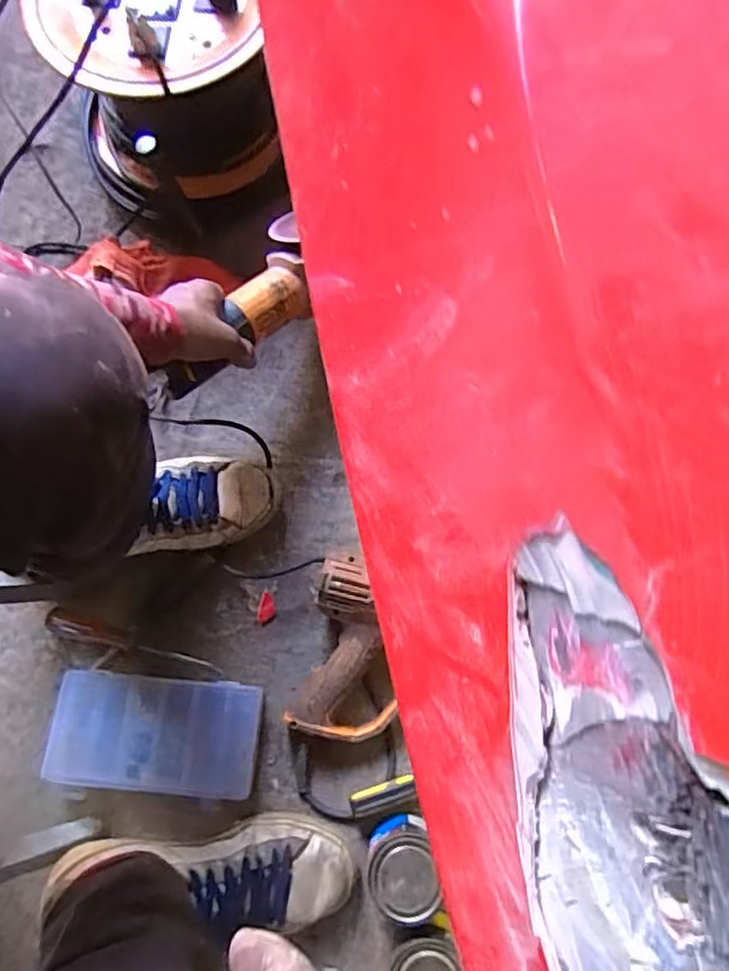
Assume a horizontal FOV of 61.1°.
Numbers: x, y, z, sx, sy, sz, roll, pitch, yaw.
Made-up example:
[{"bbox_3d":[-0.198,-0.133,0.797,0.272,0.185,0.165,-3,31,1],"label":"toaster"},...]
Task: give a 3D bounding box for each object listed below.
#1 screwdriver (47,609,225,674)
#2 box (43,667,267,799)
[{"bbox_3d":[-0.250,0.173,0.667,0.194,0.023,0.027,16,78,5],"label":"screwdriver"},{"bbox_3d":[-0.214,0.255,0.638,0.208,0.037,0.106,3,77,2],"label":"box"}]

